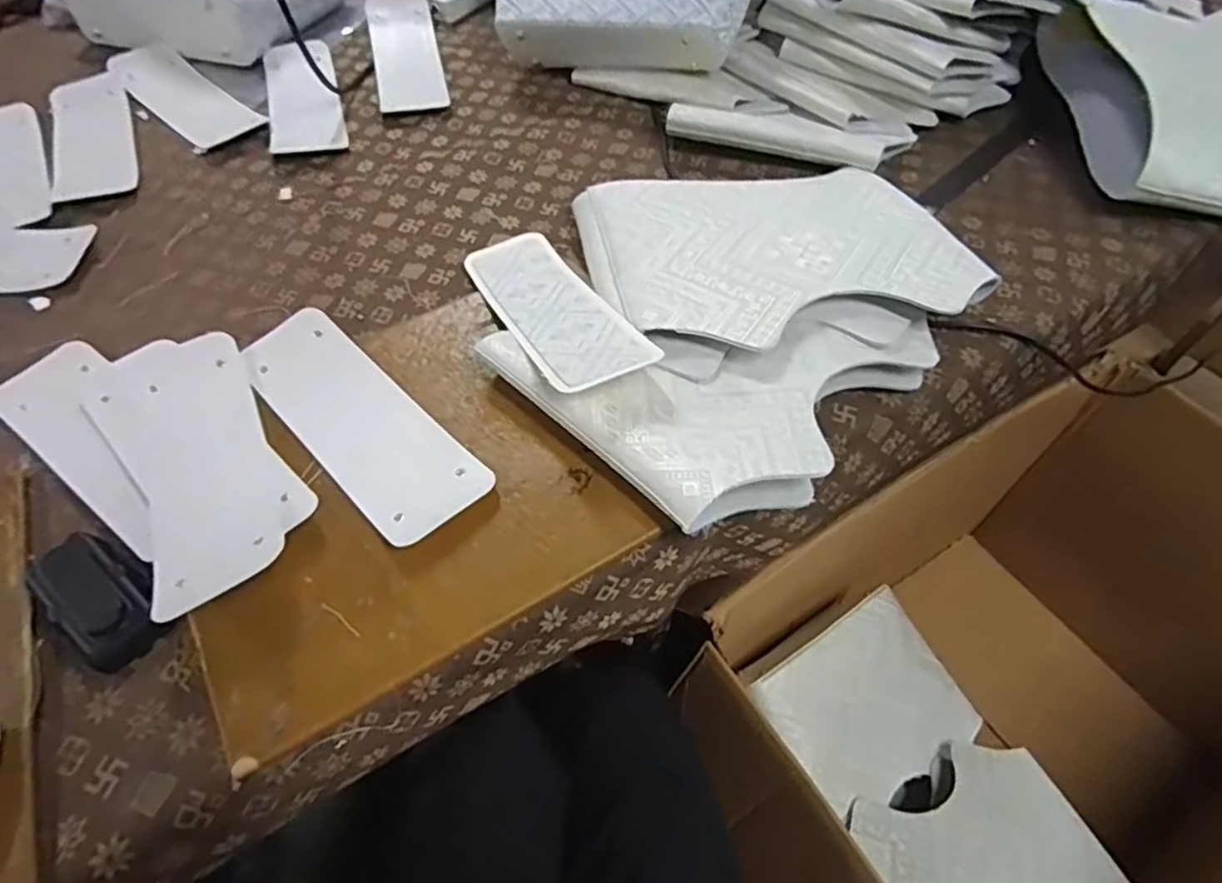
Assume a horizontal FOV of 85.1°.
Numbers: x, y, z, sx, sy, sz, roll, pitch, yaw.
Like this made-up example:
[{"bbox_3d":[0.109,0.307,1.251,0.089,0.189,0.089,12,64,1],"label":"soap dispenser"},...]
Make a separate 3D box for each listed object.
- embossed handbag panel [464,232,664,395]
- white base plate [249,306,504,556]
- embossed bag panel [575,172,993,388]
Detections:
[{"bbox_3d":[-0.053,-0.120,0.576,0.084,0.013,0.267,-20,41,-16],"label":"embossed handbag panel"},{"bbox_3d":[-0.203,-0.020,0.533,0.088,0.012,0.265,-39,61,-23],"label":"white base plate"},{"bbox_3d":[0.142,-0.184,0.613,0.317,0.042,0.275,-11,55,-7],"label":"embossed bag panel"}]

